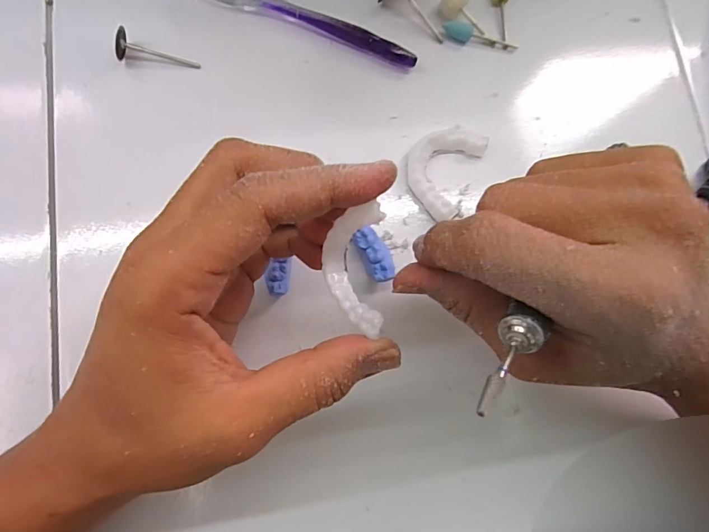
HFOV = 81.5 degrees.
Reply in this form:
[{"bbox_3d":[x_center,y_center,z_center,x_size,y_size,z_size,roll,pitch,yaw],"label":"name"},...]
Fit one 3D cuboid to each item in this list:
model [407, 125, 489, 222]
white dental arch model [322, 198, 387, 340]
[{"bbox_3d":[0.051,-0.059,0.245,0.039,0.012,0.058,27,78,-1],"label":"model"},{"bbox_3d":[0.000,0.001,0.165,0.007,0.031,0.047,-6,101,-39],"label":"white dental arch model"}]

